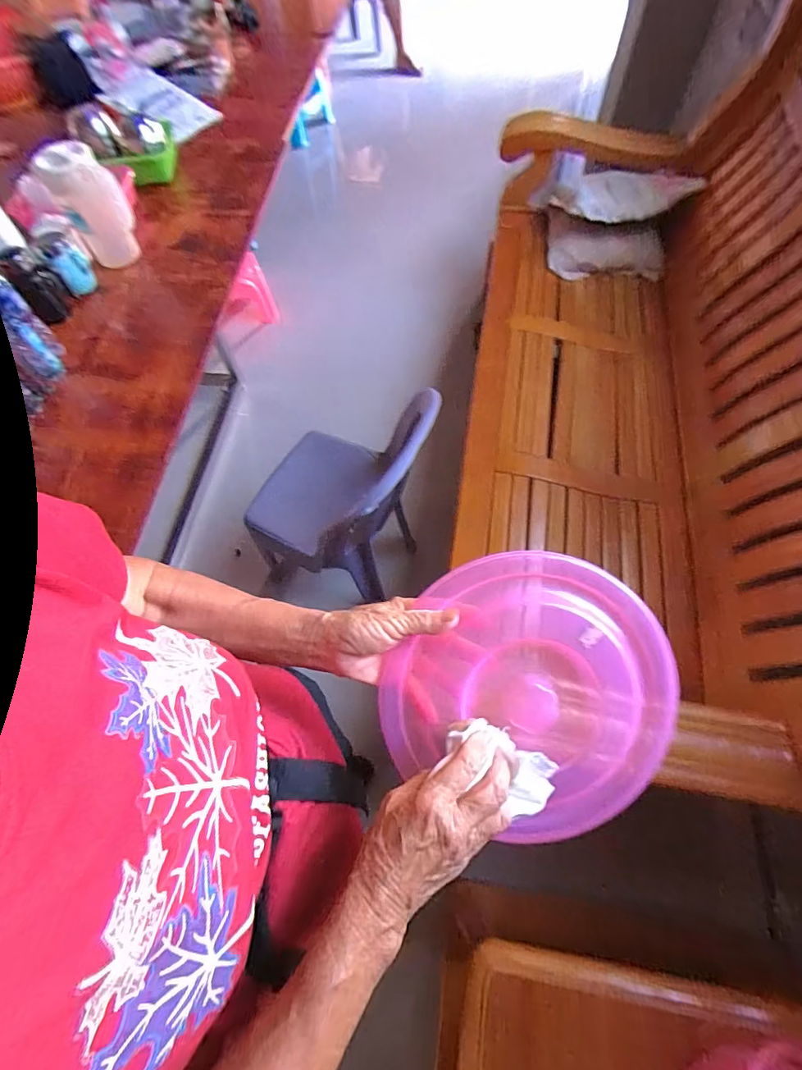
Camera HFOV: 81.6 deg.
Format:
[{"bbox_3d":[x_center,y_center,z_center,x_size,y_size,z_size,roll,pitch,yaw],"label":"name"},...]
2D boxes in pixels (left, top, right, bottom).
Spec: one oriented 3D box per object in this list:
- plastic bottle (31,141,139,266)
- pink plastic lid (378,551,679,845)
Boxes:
[{"bbox_3d":[-0.746,-0.797,1.139,0.142,0.230,0.138,-36,67,-14],"label":"plastic bottle"},{"bbox_3d":[0.117,0.135,0.403,0.237,0.031,0.230,0,94,3],"label":"pink plastic lid"}]

